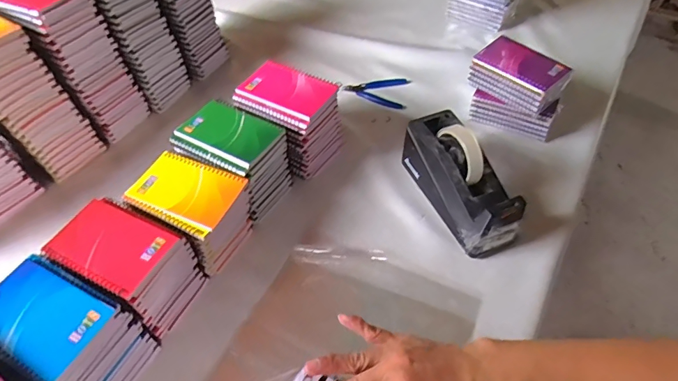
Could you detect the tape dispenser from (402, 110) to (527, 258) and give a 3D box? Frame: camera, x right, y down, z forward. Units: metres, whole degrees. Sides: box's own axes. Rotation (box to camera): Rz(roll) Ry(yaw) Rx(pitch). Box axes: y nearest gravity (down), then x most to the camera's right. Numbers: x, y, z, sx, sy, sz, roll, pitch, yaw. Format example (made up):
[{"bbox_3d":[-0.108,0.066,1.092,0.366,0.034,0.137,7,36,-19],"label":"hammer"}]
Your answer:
[{"bbox_3d":[0.174,-0.020,0.599,0.075,0.121,0.206,-19,54,-16],"label":"tape dispenser"}]

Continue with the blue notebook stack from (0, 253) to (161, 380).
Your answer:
[{"bbox_3d":[-0.294,0.153,0.451,0.134,0.115,0.093,25,55,17],"label":"blue notebook stack"}]

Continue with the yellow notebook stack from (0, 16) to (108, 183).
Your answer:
[{"bbox_3d":[-0.481,-0.144,0.629,0.135,0.224,0.101,33,58,23],"label":"yellow notebook stack"}]

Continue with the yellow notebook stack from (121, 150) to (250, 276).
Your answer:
[{"bbox_3d":[-0.192,0.031,0.562,0.138,0.105,0.097,21,54,15],"label":"yellow notebook stack"}]

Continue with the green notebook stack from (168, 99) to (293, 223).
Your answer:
[{"bbox_3d":[-0.152,-0.046,0.613,0.137,0.113,0.102,27,56,19],"label":"green notebook stack"}]

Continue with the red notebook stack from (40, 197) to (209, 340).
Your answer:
[{"bbox_3d":[-0.254,0.091,0.510,0.132,0.104,0.091,22,54,16],"label":"red notebook stack"}]

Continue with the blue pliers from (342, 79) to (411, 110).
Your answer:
[{"bbox_3d":[0.072,-0.196,0.810,0.120,0.008,0.089,10,52,6],"label":"blue pliers"}]

